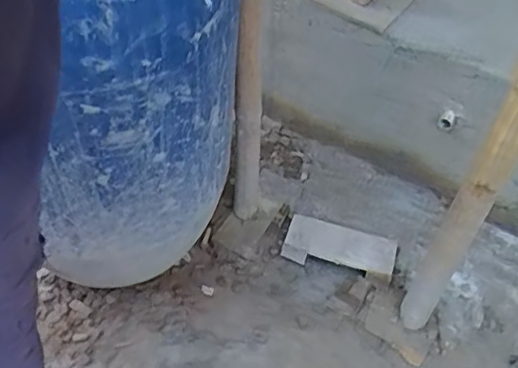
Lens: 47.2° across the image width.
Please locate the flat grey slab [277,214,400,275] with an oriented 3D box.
[{"bbox_3d":[0.194,0.149,1.420,0.265,0.042,0.119,12,59,12],"label":"flat grey slab"}]

